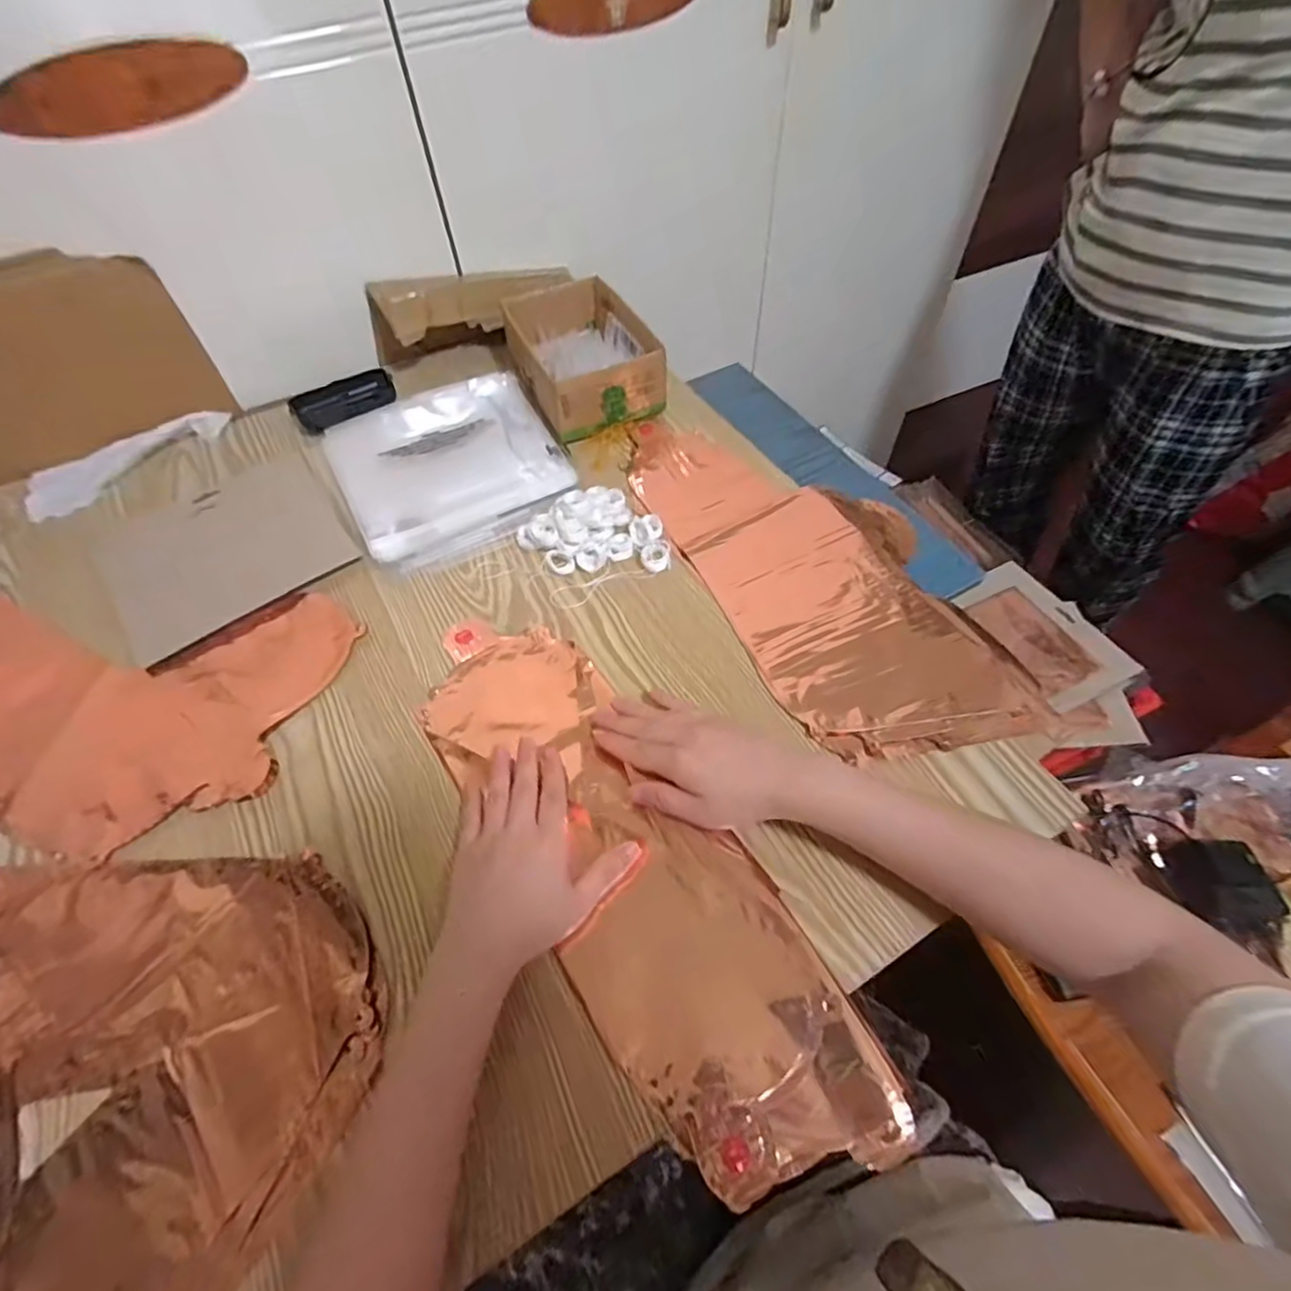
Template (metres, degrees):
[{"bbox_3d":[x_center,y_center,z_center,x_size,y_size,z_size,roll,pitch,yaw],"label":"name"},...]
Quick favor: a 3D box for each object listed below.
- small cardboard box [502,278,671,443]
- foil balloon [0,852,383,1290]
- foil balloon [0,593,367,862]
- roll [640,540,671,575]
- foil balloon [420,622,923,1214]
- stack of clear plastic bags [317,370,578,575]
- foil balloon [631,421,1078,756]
[{"bbox_3d":[-0.070,-0.317,0.680,0.126,0.061,0.190,-21,57,-11],"label":"small cardboard box"},{"bbox_3d":[-0.373,0.263,0.340,0.371,0.013,0.348,17,58,14],"label":"foil balloon"},{"bbox_3d":[-0.473,0.032,0.502,0.425,0.009,0.221,8,57,9],"label":"foil balloon"},{"bbox_3d":[0.009,-0.079,0.557,0.027,0.008,0.031,-4,56,0],"label":"roll"},{"bbox_3d":[-0.021,0.135,0.422,0.131,0.013,0.427,-31,61,-17],"label":"foil balloon"},{"bbox_3d":[-0.203,-0.193,0.635,0.207,0.022,0.262,-24,58,-13],"label":"stack of clear plastic bags"},{"bbox_3d":[0.145,-0.081,0.550,0.200,0.010,0.412,-24,58,-13],"label":"foil balloon"}]

